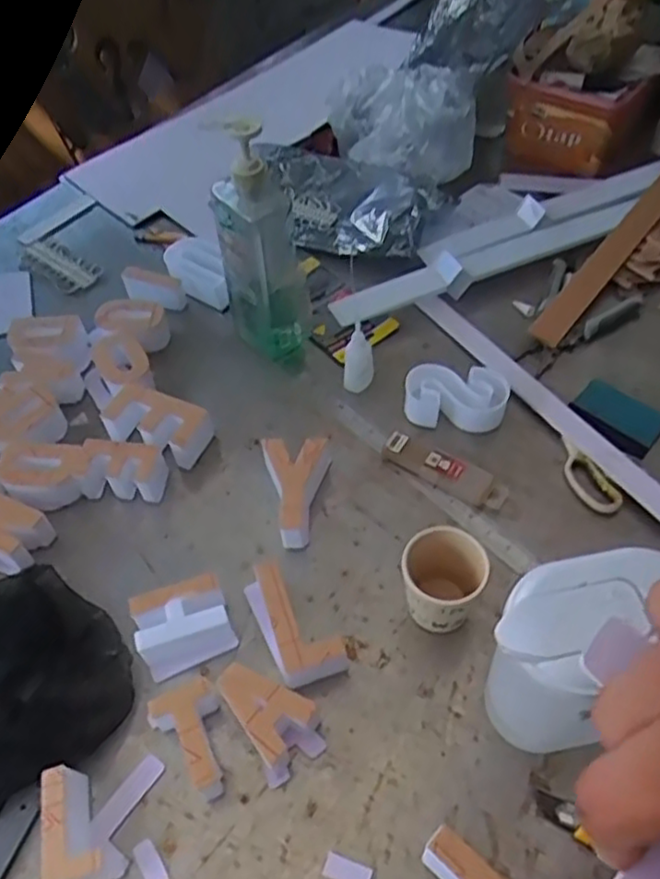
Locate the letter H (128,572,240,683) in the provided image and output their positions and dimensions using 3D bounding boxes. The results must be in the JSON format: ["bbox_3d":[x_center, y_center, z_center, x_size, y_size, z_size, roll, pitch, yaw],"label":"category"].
[{"bbox_3d":[-0.136,0.171,0.655,0.084,0.046,0.066,-23,54,-13],"label":"letter H"}]

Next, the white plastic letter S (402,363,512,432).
[{"bbox_3d":[0.145,-0.048,0.801,0.118,0.041,0.064,1,53,5],"label":"white plastic letter S"}]

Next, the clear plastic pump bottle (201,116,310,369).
[{"bbox_3d":[-0.076,-0.213,0.792,0.066,0.274,0.103,-29,56,-17],"label":"clear plastic pump bottle"}]

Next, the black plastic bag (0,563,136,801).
[{"bbox_3d":[-0.290,0.222,0.632,0.184,0.039,0.200,30,60,24],"label":"black plastic bag"}]

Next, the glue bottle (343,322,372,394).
[{"bbox_3d":[0.033,-0.094,0.825,0.033,0.084,0.028,-1,53,4],"label":"glue bottle"}]

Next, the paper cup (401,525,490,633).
[{"bbox_3d":[0.103,0.133,0.645,0.070,0.087,0.071,-2,53,3],"label":"paper cup"}]

